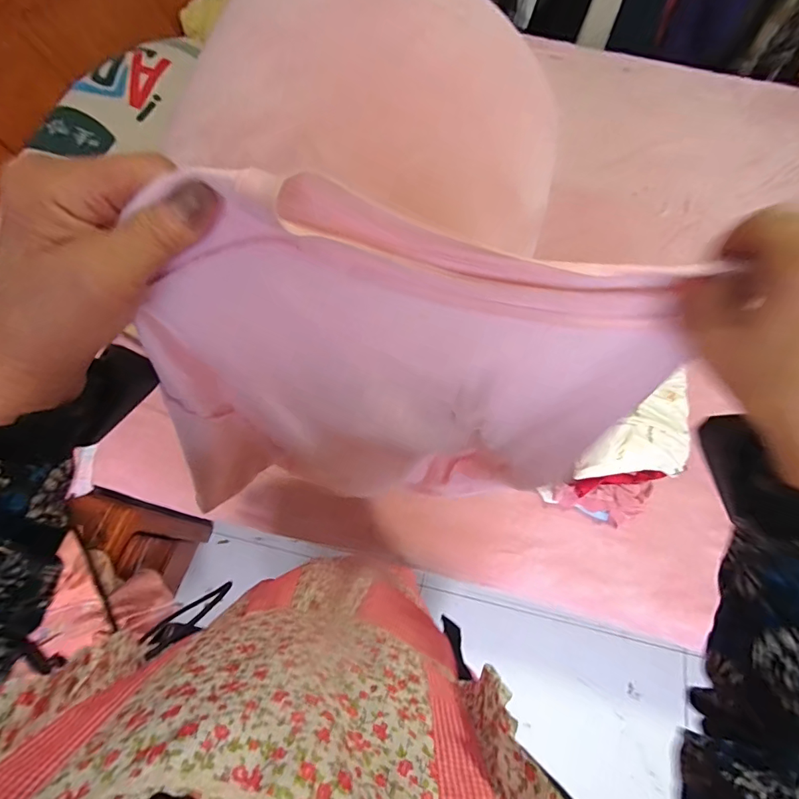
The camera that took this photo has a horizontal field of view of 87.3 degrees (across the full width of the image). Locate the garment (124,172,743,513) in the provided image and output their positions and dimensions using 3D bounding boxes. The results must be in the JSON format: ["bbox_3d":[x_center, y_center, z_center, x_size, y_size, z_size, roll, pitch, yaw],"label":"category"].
[{"bbox_3d":[0.001,0.002,0.316,0.337,0.327,0.076,-1,67,-4],"label":"garment"}]

